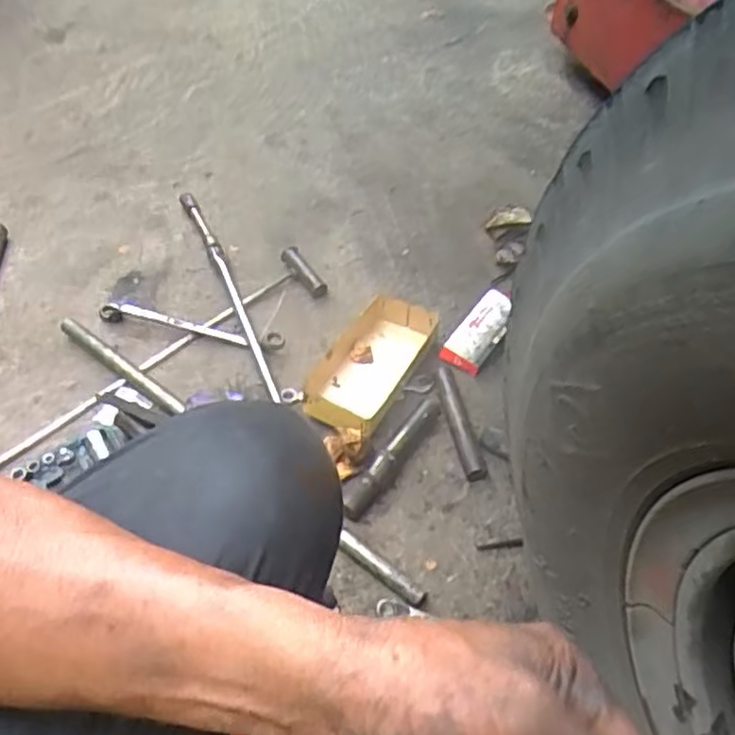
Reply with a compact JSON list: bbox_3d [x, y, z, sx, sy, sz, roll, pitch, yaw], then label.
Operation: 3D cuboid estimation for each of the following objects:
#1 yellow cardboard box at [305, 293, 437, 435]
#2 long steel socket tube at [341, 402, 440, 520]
[{"bbox_3d":[0.004,0.002,0.935,0.105,0.058,0.224,23,55,16],"label":"yellow cardboard box"},{"bbox_3d":[0.026,0.104,0.866,0.035,0.032,0.193,29,56,20],"label":"long steel socket tube"}]

